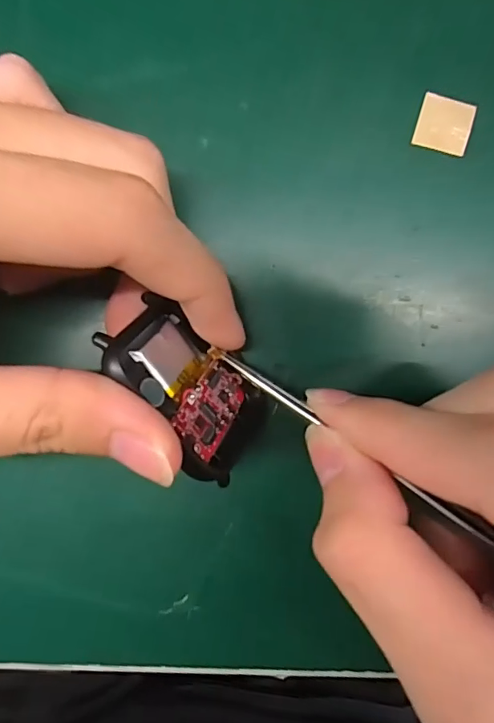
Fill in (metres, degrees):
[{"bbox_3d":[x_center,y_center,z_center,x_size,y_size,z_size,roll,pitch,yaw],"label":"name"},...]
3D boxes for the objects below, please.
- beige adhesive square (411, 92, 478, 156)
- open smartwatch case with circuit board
[{"bbox_3d":[0.058,-0.069,0.141,0.015,0.004,0.014,15,91,0],"label":"beige adhesive square"},{"bbox_3d":[-0.017,0.008,0.133,0.016,0.042,0.046,-28,101,38],"label":"open smartwatch case with circuit board"}]

